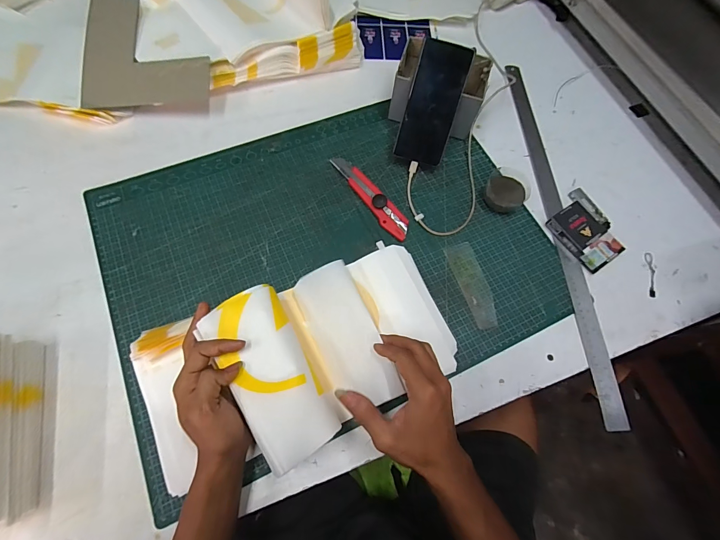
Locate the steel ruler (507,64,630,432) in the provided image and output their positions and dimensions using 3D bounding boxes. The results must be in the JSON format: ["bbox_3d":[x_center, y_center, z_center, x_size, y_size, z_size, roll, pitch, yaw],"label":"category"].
[{"bbox_3d":[0.306,-0.102,0.530,0.030,0.010,0.634,0,68,-3],"label":"steel ruler"}]

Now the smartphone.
[{"bbox_3d":[0.106,-0.241,0.493,0.073,0.006,0.160,17,105,3],"label":"smartphone"}]

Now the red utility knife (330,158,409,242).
[{"bbox_3d":[0.015,-0.112,0.502,0.033,0.015,0.166,-34,74,-15],"label":"red utility knife"}]

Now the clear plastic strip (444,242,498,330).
[{"bbox_3d":[0.158,0.018,0.466,0.041,0.004,0.124,-15,70,-9],"label":"clear plastic strip"}]

